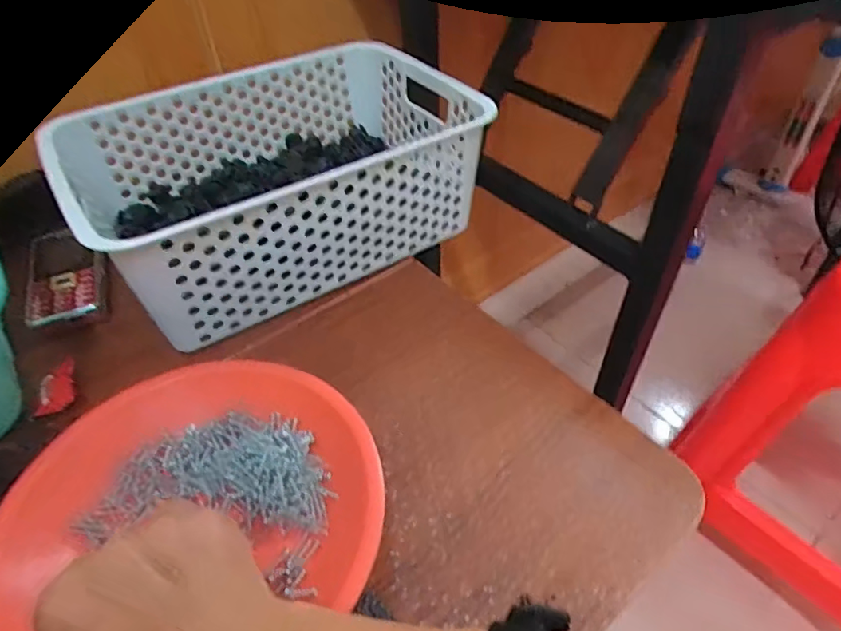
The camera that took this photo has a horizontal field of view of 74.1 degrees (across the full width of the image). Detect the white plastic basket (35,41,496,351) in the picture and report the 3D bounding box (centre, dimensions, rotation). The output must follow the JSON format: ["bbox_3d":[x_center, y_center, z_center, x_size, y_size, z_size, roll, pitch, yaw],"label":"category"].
[{"bbox_3d":[-0.117,-0.121,0.476,0.306,0.106,0.210,-27,51,-22],"label":"white plastic basket"}]

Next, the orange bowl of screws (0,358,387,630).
[{"bbox_3d":[-0.120,0.096,0.299,0.185,0.040,0.177,-1,46,1],"label":"orange bowl of screws"}]

